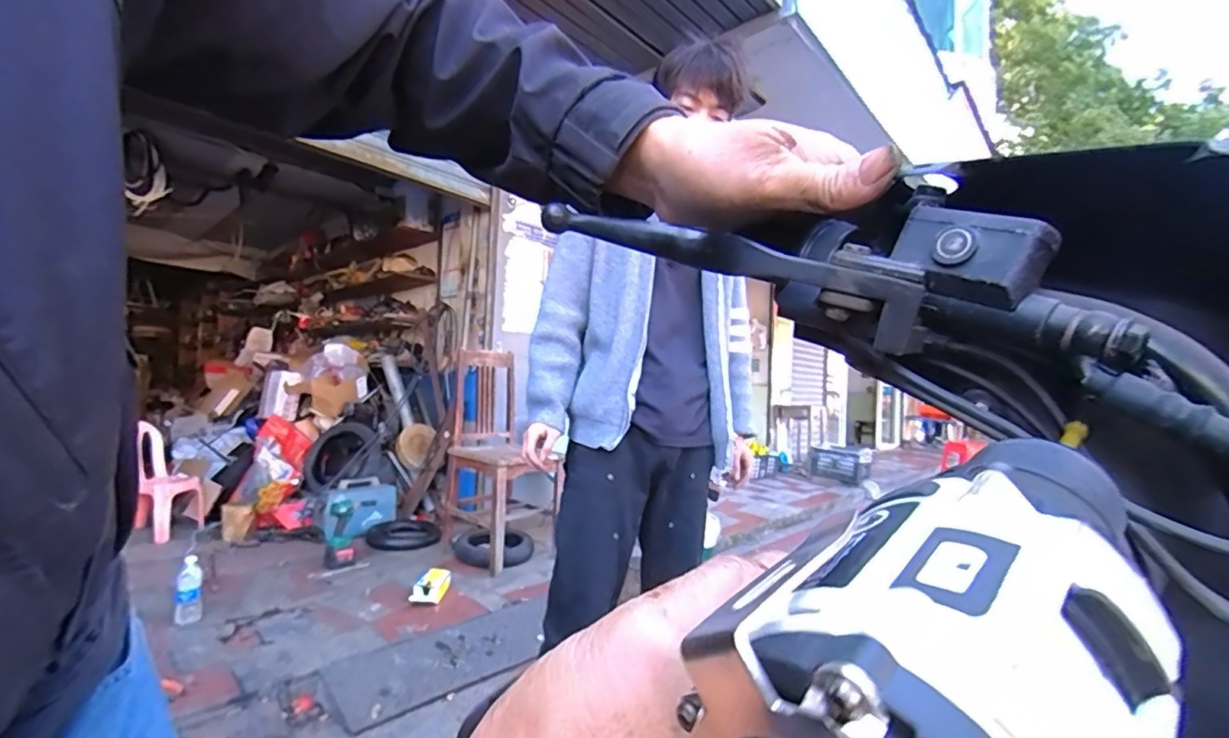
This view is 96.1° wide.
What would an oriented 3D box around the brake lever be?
[{"bbox_3d":[0.047,-0.054,0.282,0.200,0.030,0.027,23,9,31],"label":"brake lever"}]

